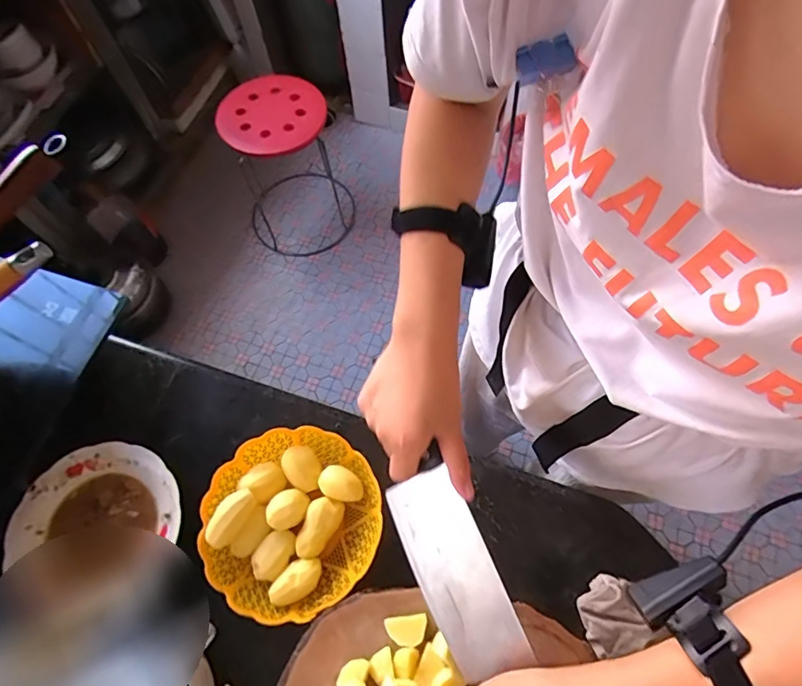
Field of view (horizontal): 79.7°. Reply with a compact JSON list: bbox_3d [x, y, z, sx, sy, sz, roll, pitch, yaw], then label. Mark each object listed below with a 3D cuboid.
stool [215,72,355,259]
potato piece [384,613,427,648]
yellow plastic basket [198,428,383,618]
[{"bbox_3d":[-0.347,-0.551,1.496,0.330,0.444,0.344,-1,66,1],"label":"stool"},{"bbox_3d":[0.006,0.288,0.480,0.041,0.009,0.026,-8,66,-2],"label":"potato piece"},{"bbox_3d":[-0.125,0.205,0.560,0.192,0.051,0.196,-1,66,1],"label":"yellow plastic basket"}]

